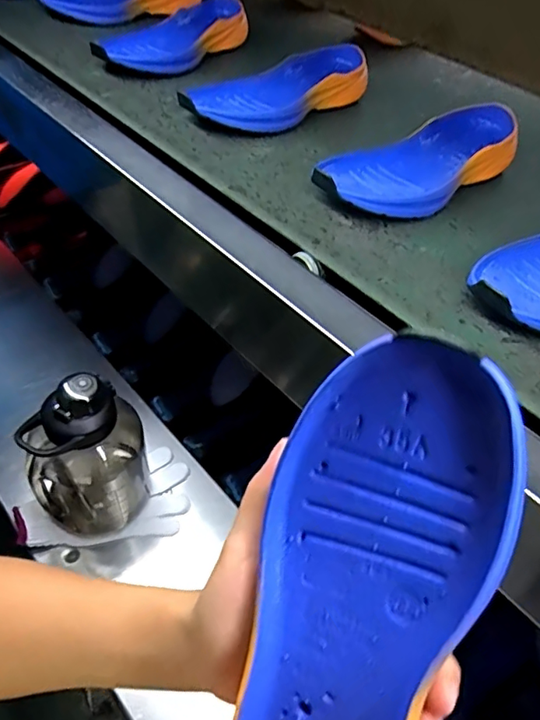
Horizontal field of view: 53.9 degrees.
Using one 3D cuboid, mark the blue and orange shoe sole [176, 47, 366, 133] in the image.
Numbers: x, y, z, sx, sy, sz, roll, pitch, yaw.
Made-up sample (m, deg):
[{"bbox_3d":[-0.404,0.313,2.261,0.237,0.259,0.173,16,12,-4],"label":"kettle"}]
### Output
[{"bbox_3d":[0.014,-0.307,0.604,0.253,0.038,0.093,-29,61,-23],"label":"blue and orange shoe sole"}]

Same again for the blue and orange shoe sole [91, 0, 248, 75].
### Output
[{"bbox_3d":[-0.117,-0.425,0.697,0.086,0.035,0.250,31,57,17],"label":"blue and orange shoe sole"}]

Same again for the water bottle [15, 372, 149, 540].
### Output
[{"bbox_3d":[-0.214,0.116,0.623,0.123,0.211,0.102,-4,54,-7],"label":"water bottle"}]

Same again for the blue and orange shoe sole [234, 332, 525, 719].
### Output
[{"bbox_3d":[0.030,0.108,0.205,0.080,0.233,0.043,15,6,7],"label":"blue and orange shoe sole"}]

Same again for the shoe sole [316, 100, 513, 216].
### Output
[{"bbox_3d":[0.150,-0.192,0.515,0.102,0.038,0.255,39,60,21],"label":"shoe sole"}]

